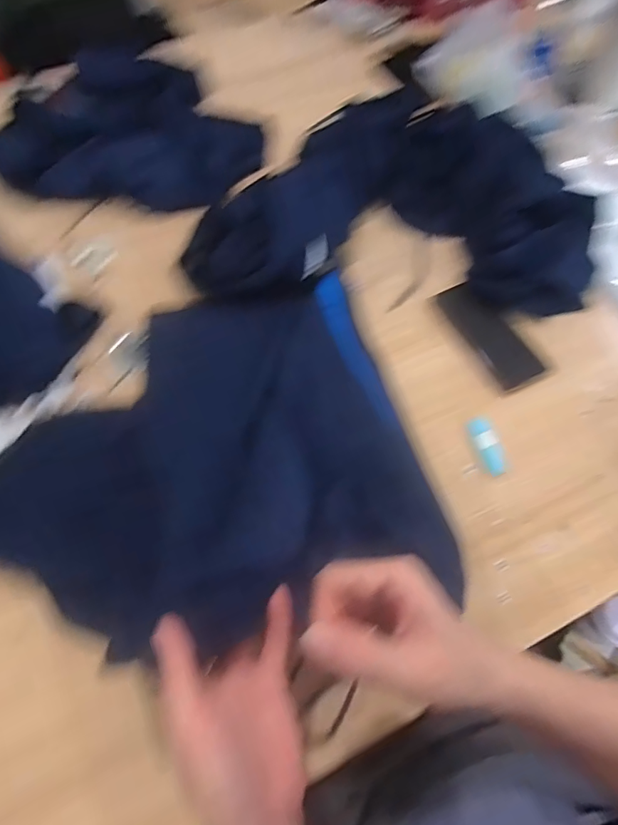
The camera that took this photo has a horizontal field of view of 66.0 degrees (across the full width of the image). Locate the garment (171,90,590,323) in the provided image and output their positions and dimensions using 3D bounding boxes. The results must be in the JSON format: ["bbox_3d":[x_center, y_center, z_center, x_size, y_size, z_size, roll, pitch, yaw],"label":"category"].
[{"bbox_3d":[0.116,-0.339,0.684,0.552,0.080,0.398,2,65,1],"label":"garment"}]

